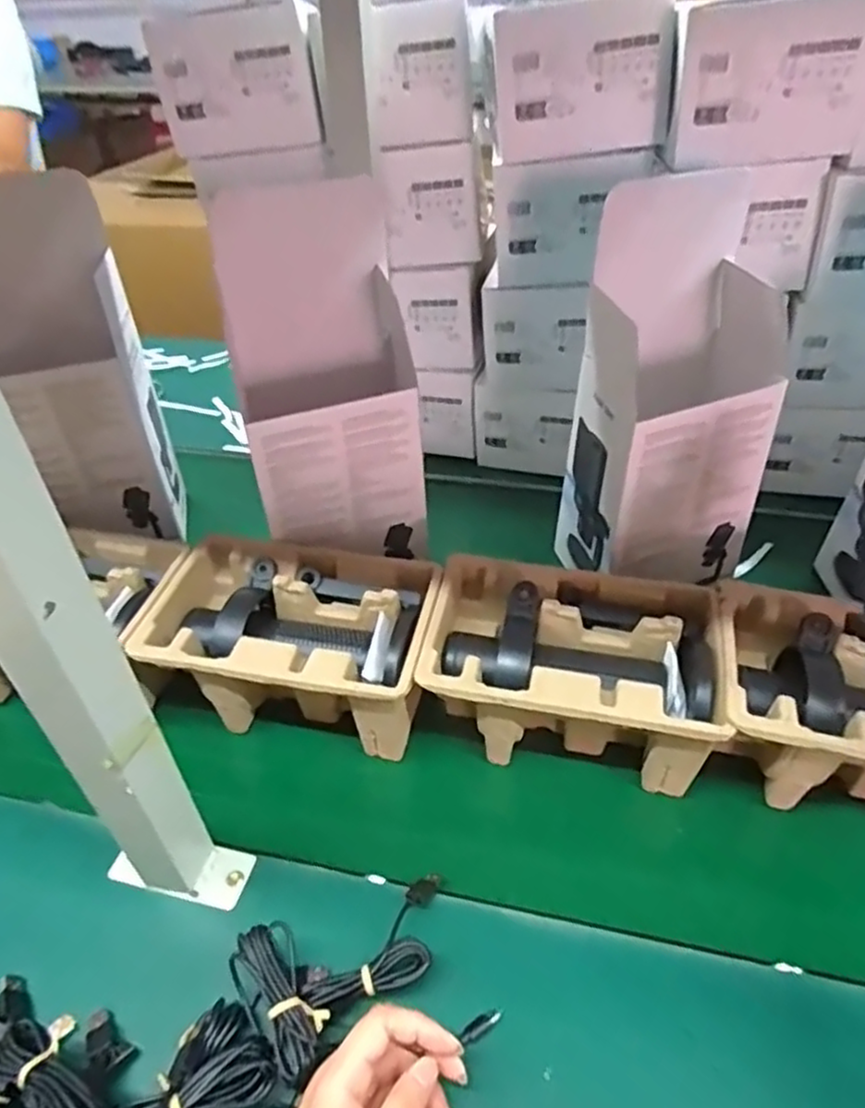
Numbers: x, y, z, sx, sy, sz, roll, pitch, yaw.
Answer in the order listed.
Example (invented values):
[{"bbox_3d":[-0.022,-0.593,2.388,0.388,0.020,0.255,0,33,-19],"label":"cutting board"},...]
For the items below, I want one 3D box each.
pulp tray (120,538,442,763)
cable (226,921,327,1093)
[{"bbox_3d":[-0.114,0.079,0.589,0.225,0.100,0.141,6,39,8],"label":"pulp tray"},{"bbox_3d":[-0.090,0.269,0.412,0.040,0.026,0.084,-22,43,-25],"label":"cable"}]

